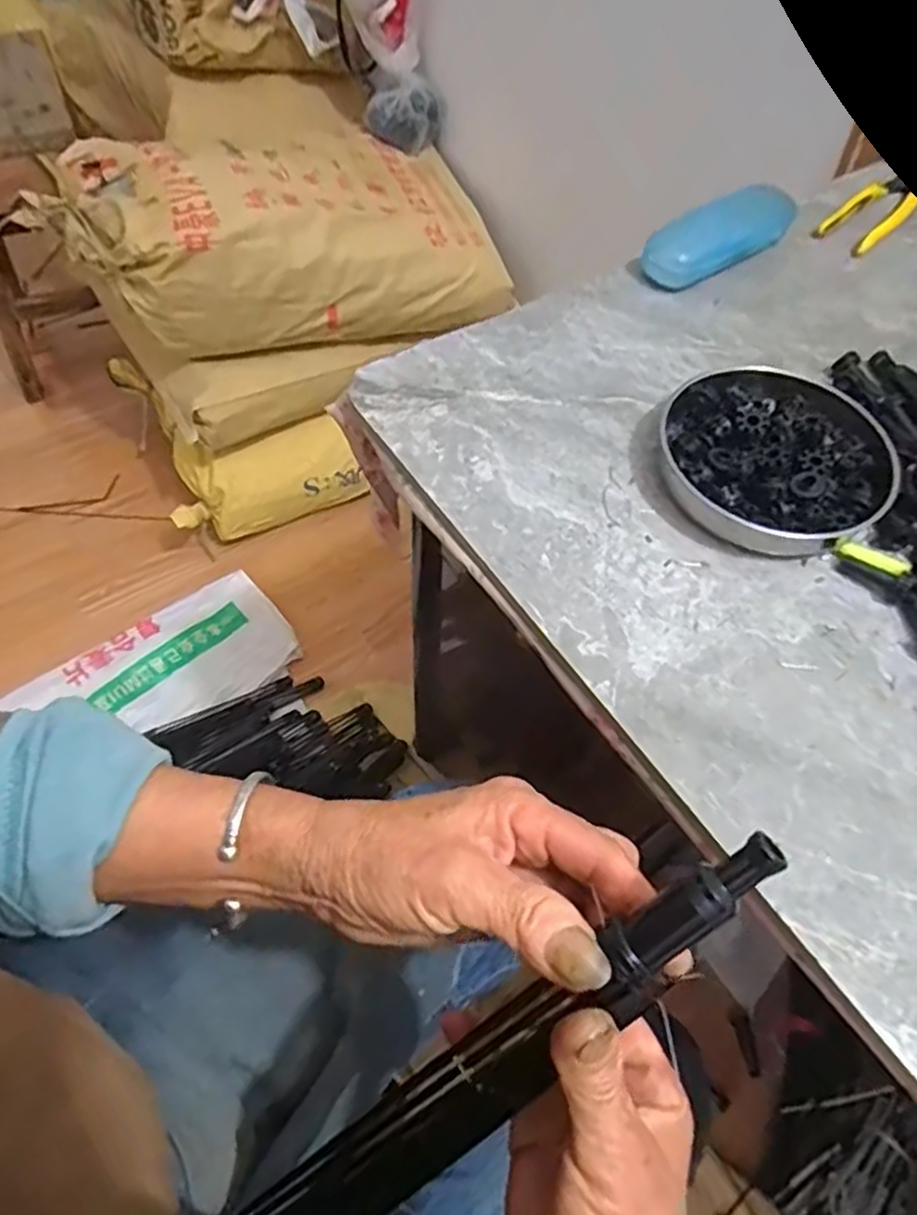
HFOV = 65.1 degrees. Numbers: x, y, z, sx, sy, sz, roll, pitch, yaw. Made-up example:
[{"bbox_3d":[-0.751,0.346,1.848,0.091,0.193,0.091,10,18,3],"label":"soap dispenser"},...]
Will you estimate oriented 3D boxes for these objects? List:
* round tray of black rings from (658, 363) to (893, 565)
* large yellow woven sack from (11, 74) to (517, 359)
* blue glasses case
[{"bbox_3d":[0.202,-0.101,0.450,0.134,0.033,0.144,1,58,-2],"label":"round tray of black rings"},{"bbox_3d":[-0.267,-0.608,1.095,0.648,0.275,0.358,-16,60,-12],"label":"large yellow woven sack"},{"bbox_3d":[0.211,-0.296,0.571,0.148,0.043,0.045,-27,63,-18],"label":"blue glasses case"}]

